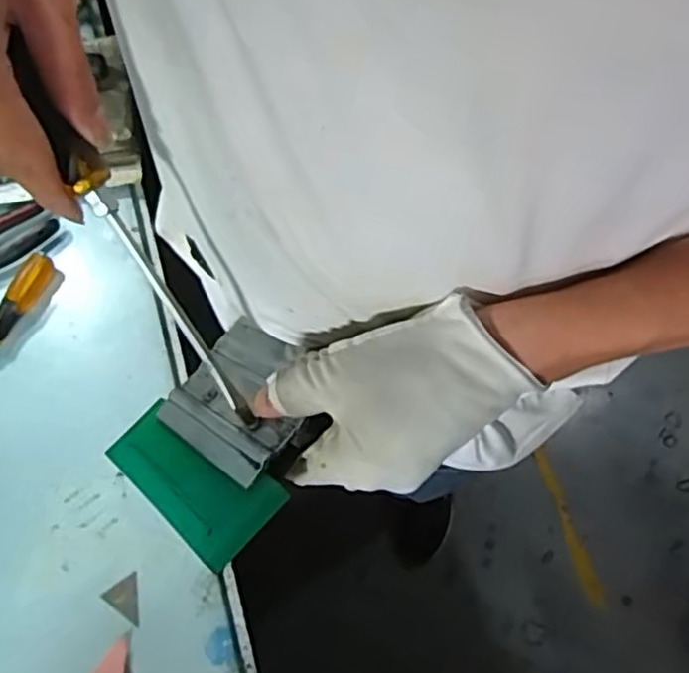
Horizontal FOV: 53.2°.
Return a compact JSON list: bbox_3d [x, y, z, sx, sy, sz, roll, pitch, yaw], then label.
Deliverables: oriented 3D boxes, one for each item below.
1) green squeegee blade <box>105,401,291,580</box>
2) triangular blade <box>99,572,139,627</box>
[{"bbox_3d":[-0.088,0.075,0.380,0.047,0.006,0.153,-47,35,-17],"label":"green squeegee blade"},{"bbox_3d":[-0.206,0.253,0.654,0.036,0.004,0.042,-34,75,-10],"label":"triangular blade"}]

